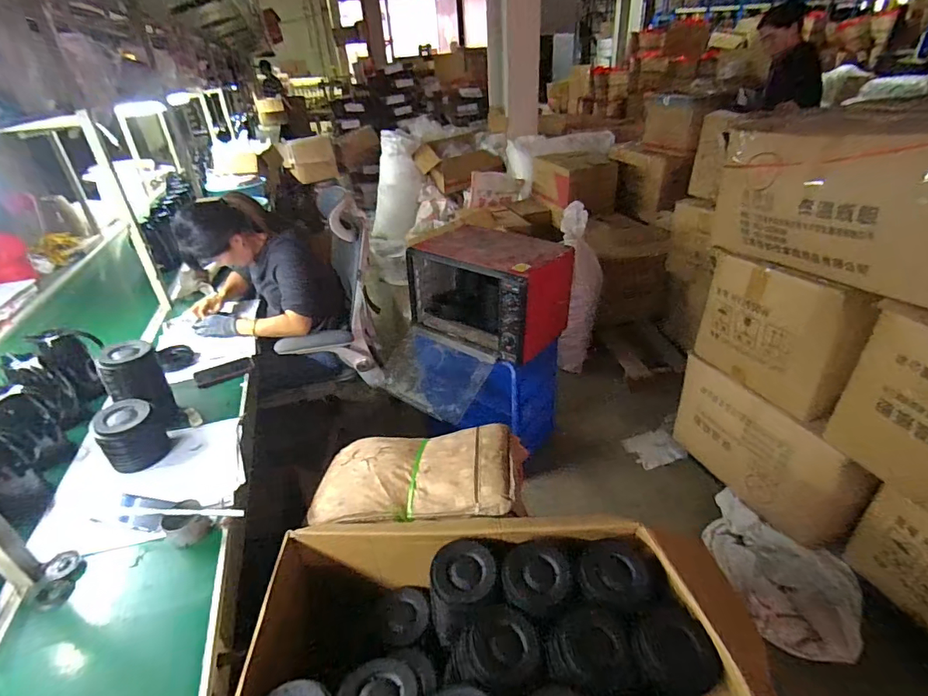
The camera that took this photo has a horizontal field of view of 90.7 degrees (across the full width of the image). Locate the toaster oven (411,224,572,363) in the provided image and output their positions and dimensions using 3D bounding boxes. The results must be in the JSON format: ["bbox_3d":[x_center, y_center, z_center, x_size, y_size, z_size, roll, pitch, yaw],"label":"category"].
[{"bbox_3d":[0.097,-0.226,1.723,0.579,0.396,0.362,22,40,31],"label":"toaster oven"}]

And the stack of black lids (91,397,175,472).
[{"bbox_3d":[-0.775,0.199,1.073,0.120,0.118,0.112,-21,36,-26],"label":"stack of black lids"}]

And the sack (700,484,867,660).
[{"bbox_3d":[0.976,0.702,1.458,0.222,0.234,0.526,-16,34,-18],"label":"sack"}]

